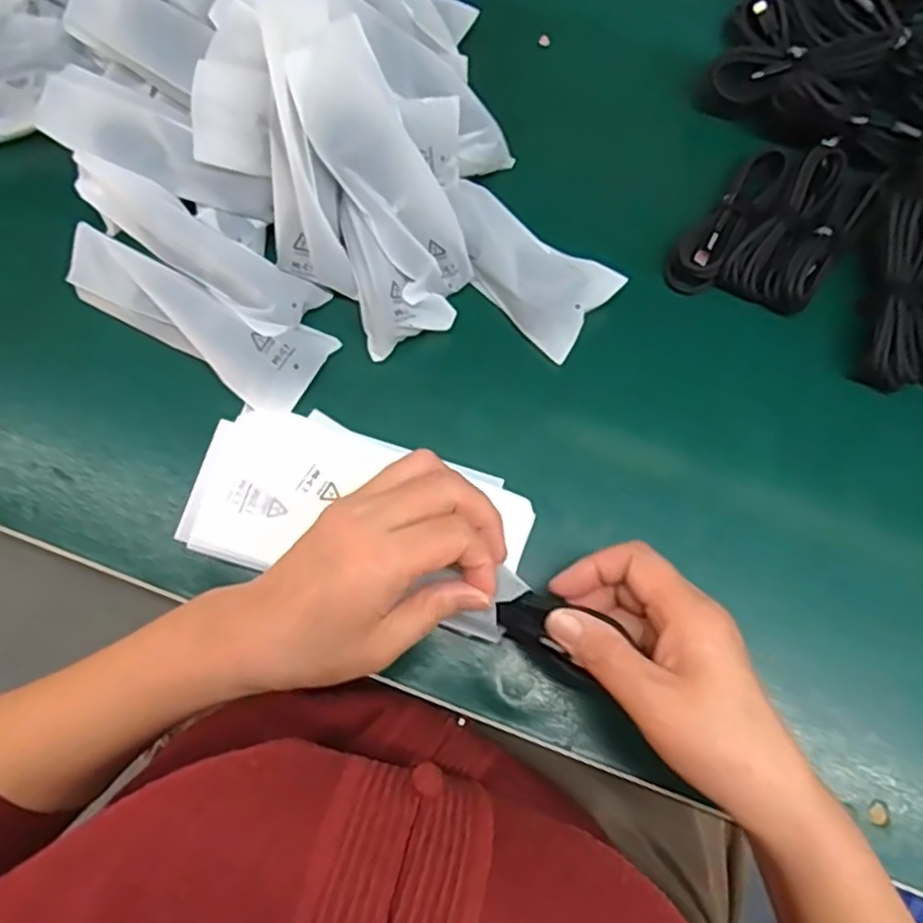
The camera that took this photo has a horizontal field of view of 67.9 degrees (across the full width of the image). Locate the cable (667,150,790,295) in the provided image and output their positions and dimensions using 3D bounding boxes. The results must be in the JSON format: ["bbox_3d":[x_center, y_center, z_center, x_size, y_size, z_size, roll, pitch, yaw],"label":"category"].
[{"bbox_3d":[0.171,-0.151,0.434,0.030,0.022,0.106,40,79,9],"label":"cable"}]

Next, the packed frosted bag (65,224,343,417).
[{"bbox_3d":[-0.155,-0.084,0.394,0.153,0.028,0.053,25,77,6],"label":"packed frosted bag"}]

